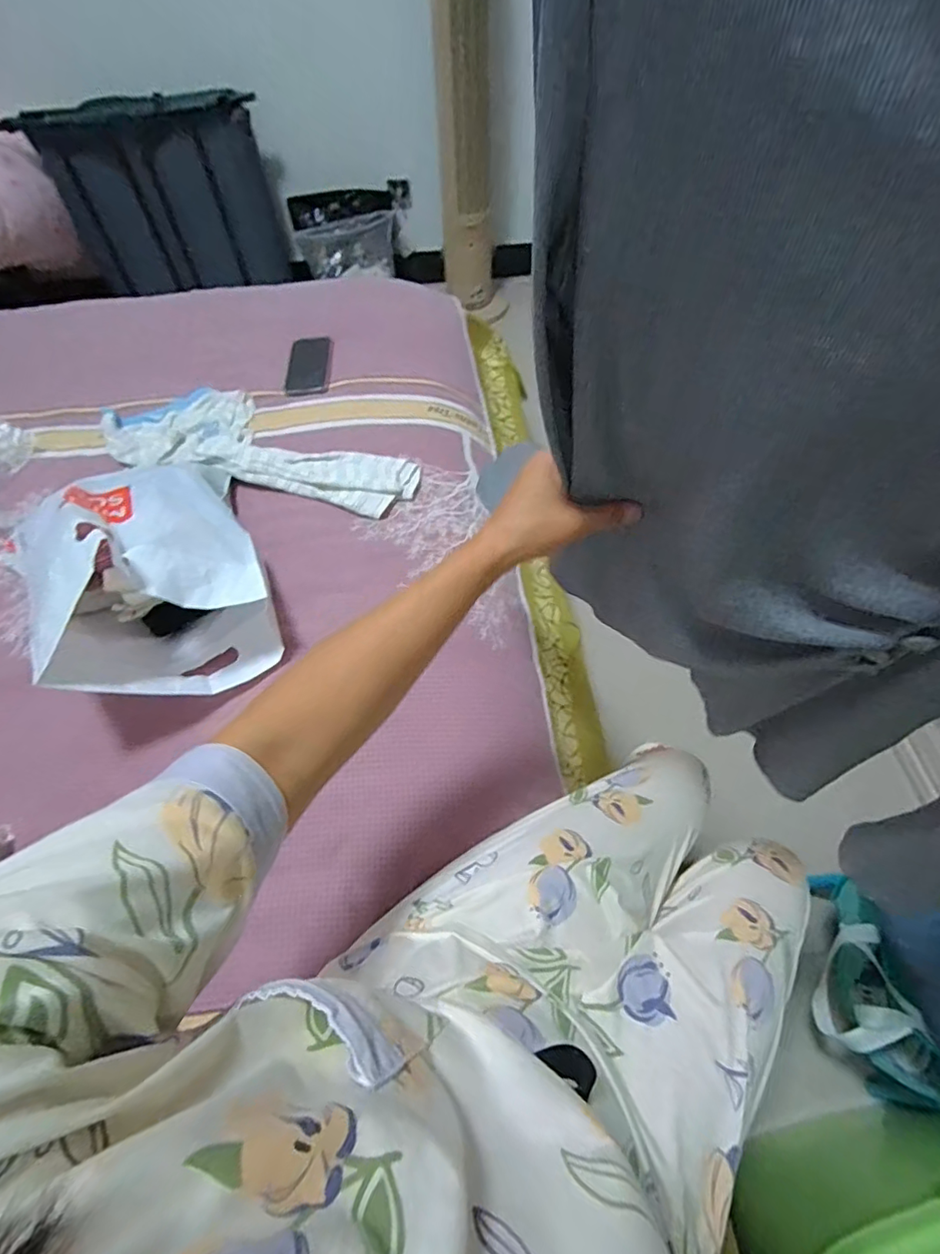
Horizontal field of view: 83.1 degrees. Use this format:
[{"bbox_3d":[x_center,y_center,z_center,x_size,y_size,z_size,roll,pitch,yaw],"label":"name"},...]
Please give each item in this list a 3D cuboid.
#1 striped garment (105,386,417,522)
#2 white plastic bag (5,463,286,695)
[{"bbox_3d":[-0.352,-0.305,0.862,0.528,0.031,0.194,18,61,12],"label":"striped garment"},{"bbox_3d":[-0.413,-0.090,0.650,0.276,0.213,0.346,-34,64,-17],"label":"white plastic bag"}]

